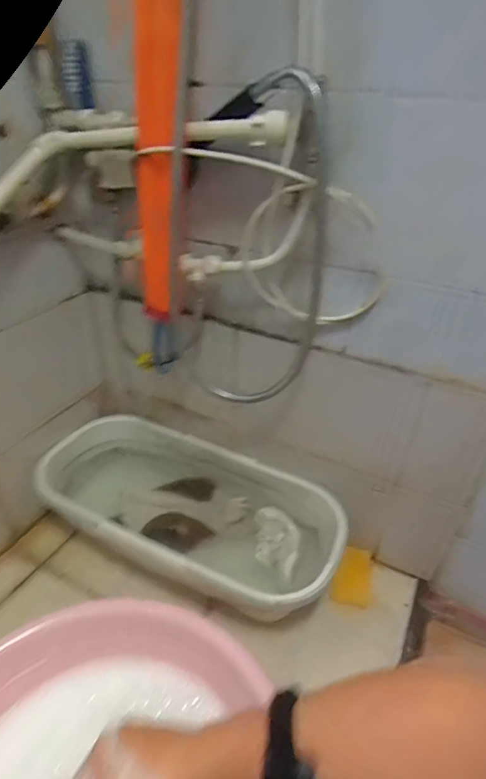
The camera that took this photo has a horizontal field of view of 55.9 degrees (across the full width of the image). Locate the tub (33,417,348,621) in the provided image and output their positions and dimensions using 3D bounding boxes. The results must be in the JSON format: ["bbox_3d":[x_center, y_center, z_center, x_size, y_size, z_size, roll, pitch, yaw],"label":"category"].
[{"bbox_3d":[-0.097,0.214,0.810,0.524,0.123,0.251,16,36,20],"label":"tub"}]

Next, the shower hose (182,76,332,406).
[{"bbox_3d":[0.005,-0.161,0.618,0.200,0.440,0.079,9,34,11],"label":"shower hose"}]

